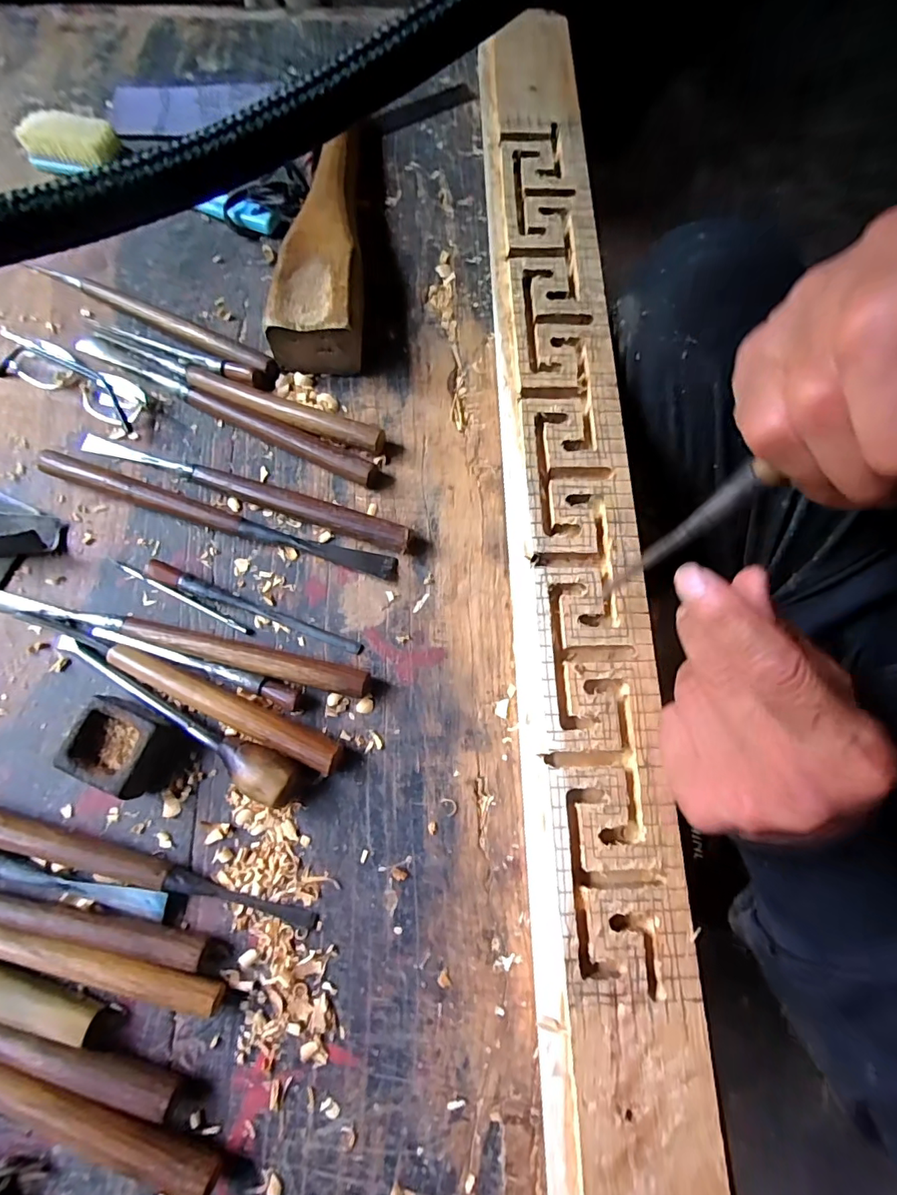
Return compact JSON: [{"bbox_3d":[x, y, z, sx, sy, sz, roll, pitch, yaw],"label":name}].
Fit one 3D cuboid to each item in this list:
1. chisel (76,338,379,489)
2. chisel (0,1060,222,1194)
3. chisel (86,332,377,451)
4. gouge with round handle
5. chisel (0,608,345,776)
[{"bbox_3d":[-0.166,-0.143,0.366,0.254,0.014,0.021,27,76,6],"label":"chisel"},{"bbox_3d":[-0.234,0.246,0.253,0.250,0.022,0.022,18,75,3],"label":"chisel"},{"bbox_3d":[-0.160,-0.156,0.368,0.243,0.018,0.026,21,75,4],"label":"chisel"},{"bbox_3d":[-0.173,0.073,0.300,0.187,0.029,0.025,25,75,5],"label":"gouge with round handle"},{"bbox_3d":[-0.173,0.054,0.310,0.228,0.018,0.019,23,75,5],"label":"chisel"}]

